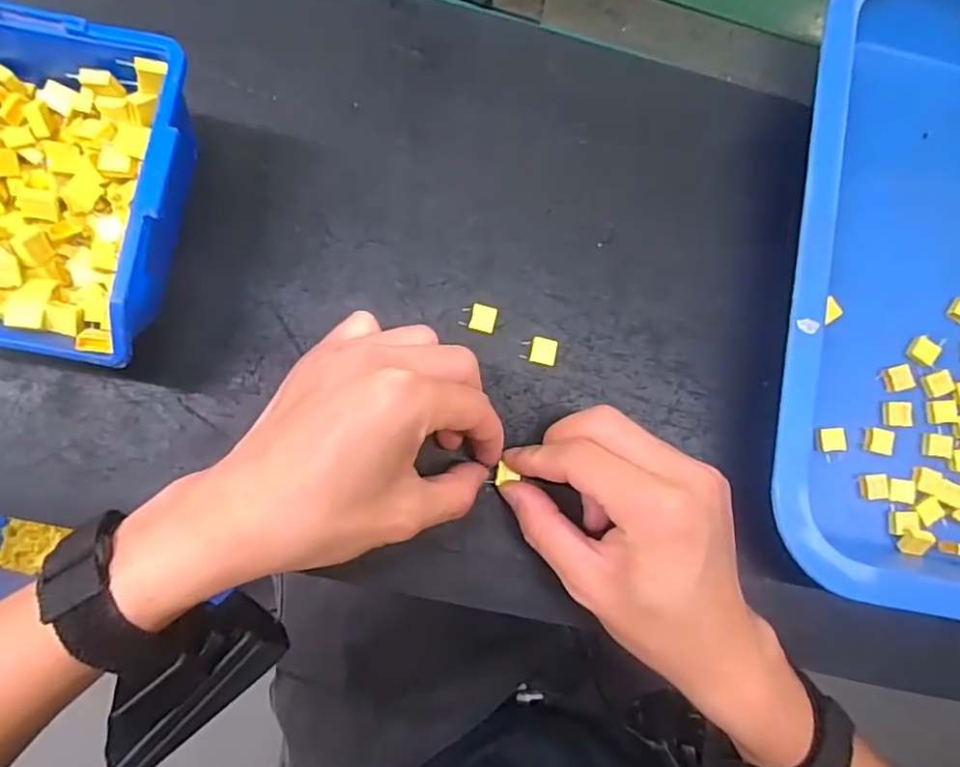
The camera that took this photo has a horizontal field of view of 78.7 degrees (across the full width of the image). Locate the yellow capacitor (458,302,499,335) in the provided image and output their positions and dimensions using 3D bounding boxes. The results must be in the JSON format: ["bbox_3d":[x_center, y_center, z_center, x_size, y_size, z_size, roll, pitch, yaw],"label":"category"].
[{"bbox_3d":[-0.001,-0.034,0.305,0.018,0.005,0.014,14,83,-5],"label":"yellow capacitor"}]

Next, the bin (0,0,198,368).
[{"bbox_3d":[-0.191,-0.081,0.257,0.124,0.065,0.135,10,83,-5],"label":"bin"}]

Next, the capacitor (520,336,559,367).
[{"bbox_3d":[0.031,-0.017,0.306,0.018,0.004,0.014,13,83,-5],"label":"capacitor"}]

